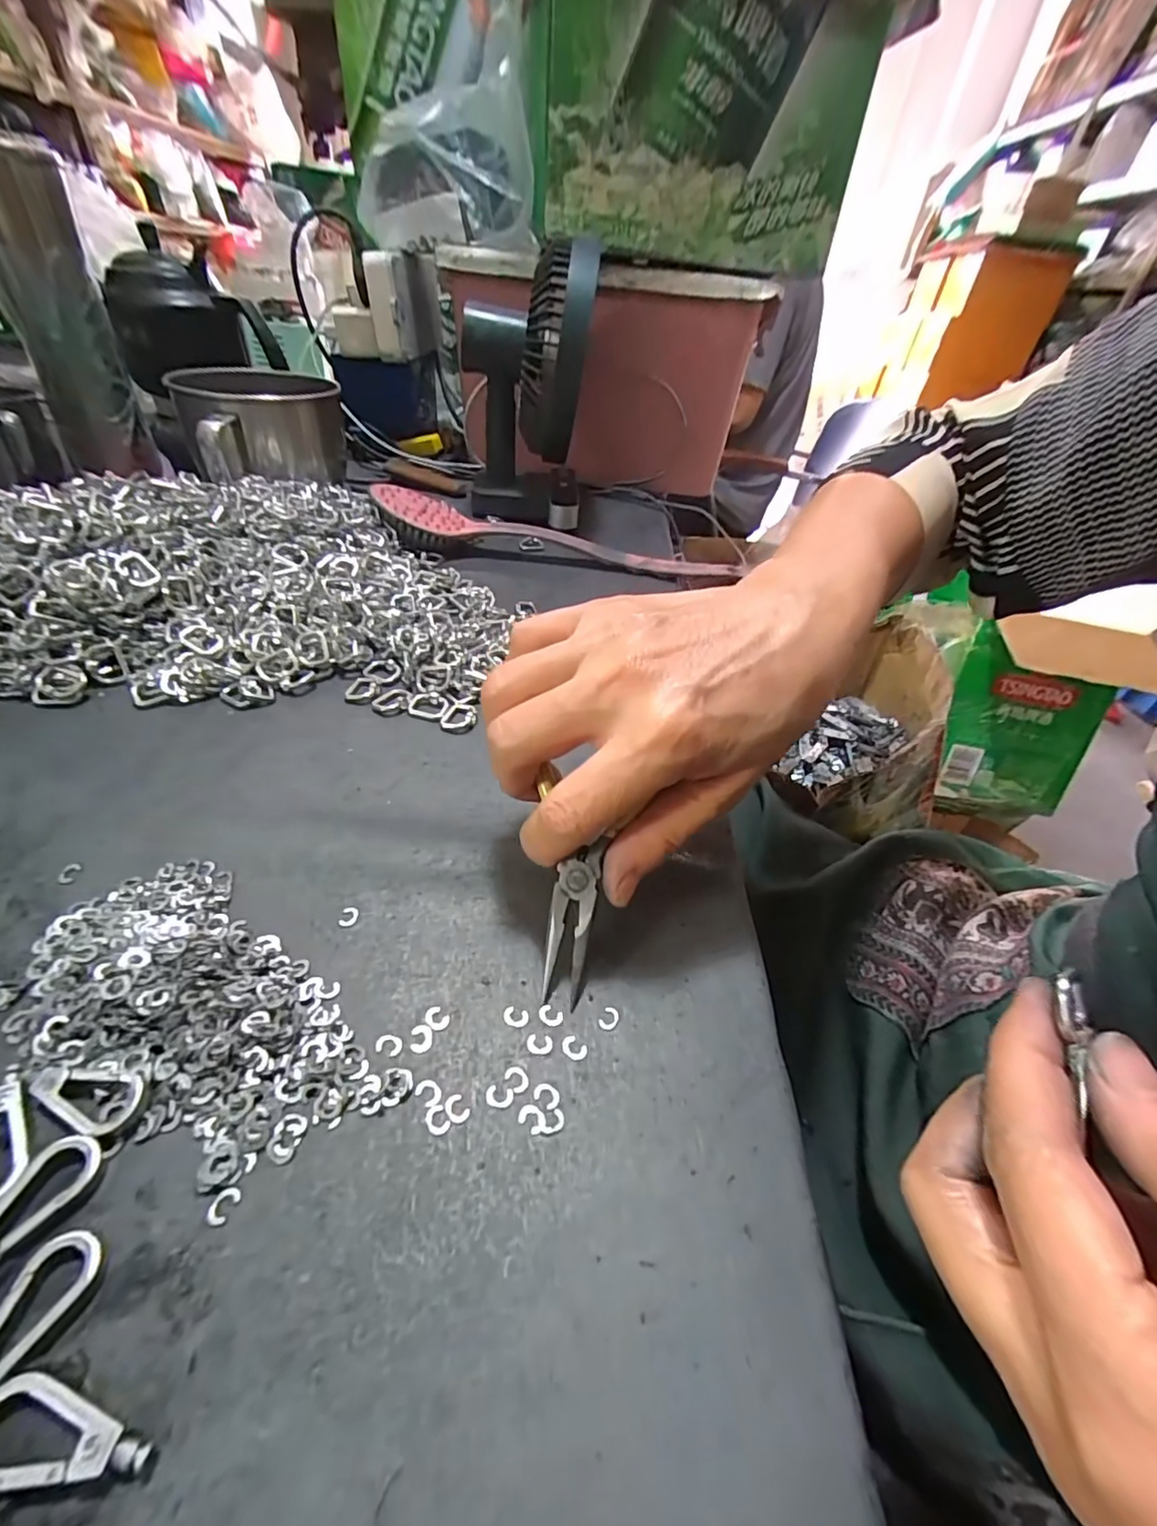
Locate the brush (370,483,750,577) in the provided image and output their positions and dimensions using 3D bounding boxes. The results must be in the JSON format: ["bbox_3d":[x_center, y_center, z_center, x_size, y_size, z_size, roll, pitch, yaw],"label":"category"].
[{"bbox_3d":[-0.016,-0.198,0.487,0.301,0.039,0.052,3,40,-4],"label":"brush"}]

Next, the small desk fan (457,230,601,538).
[{"bbox_3d":[-0.048,-0.341,0.532,0.112,0.200,0.145,1,40,-7],"label":"small desk fan"}]

